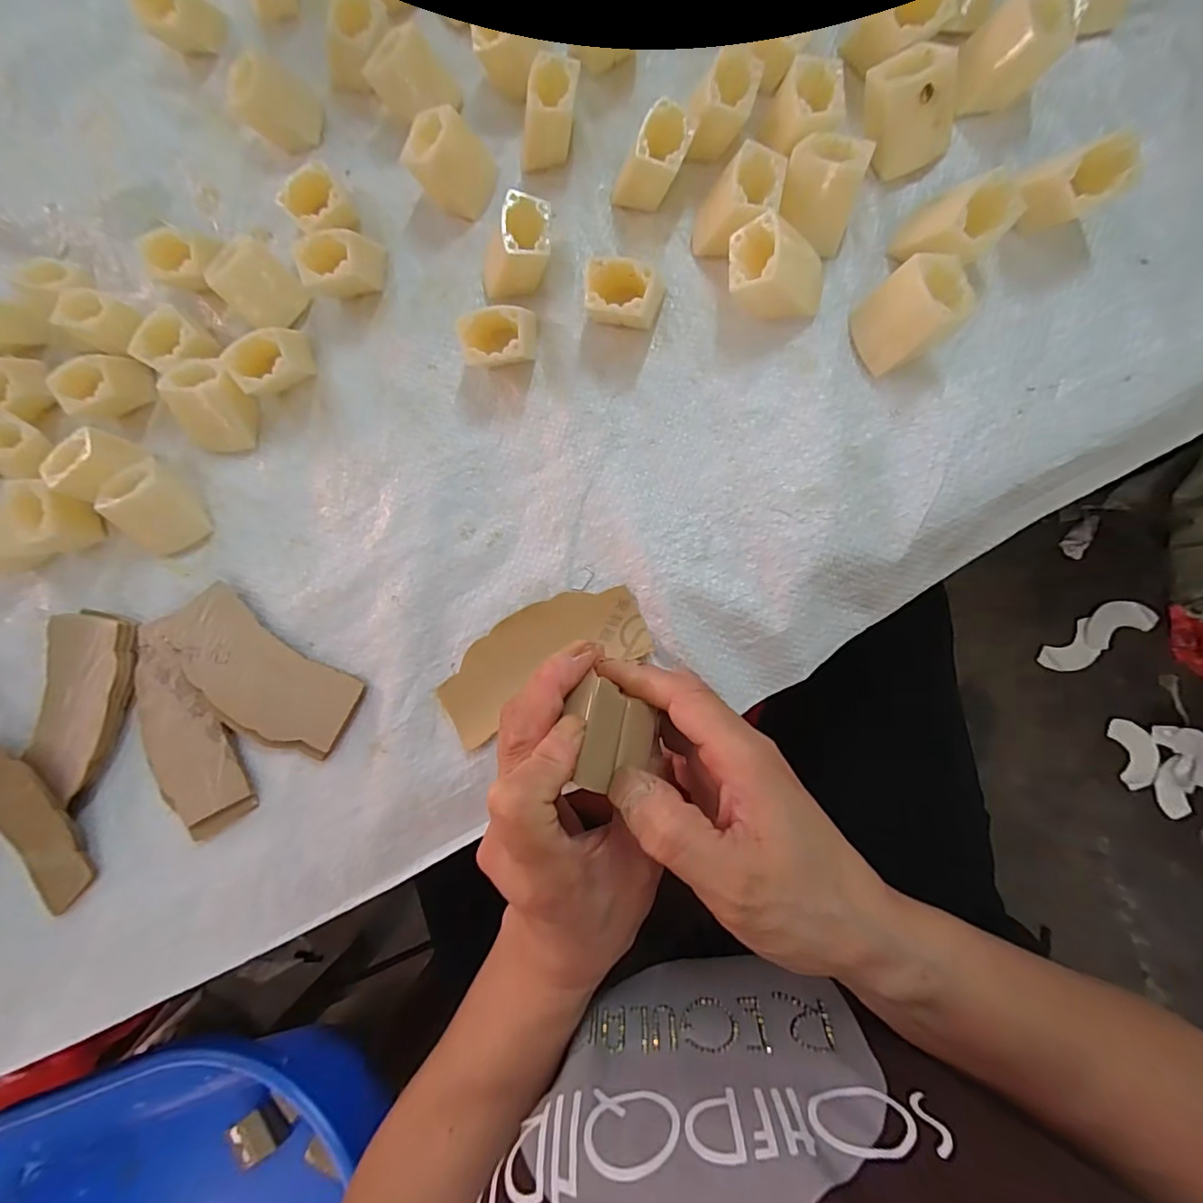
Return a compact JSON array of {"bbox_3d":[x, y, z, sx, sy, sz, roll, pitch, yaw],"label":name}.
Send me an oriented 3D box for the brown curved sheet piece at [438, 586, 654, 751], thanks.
[{"bbox_3d":[-0.032,0.028,0.277,0.111,0.006,0.048,-30,81,3],"label":"brown curved sheet piece"}]

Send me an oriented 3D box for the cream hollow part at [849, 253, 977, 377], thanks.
[{"bbox_3d":[0.149,-0.136,0.257,0.042,0.033,0.038,-18,82,5],"label":"cream hollow part"}]

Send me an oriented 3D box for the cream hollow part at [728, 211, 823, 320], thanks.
[{"bbox_3d":[0.087,-0.164,0.269,0.046,0.033,0.041,-1,83,7],"label":"cream hollow part"}]

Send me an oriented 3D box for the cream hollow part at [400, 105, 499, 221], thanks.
[{"bbox_3d":[-0.086,-0.247,0.305,0.039,0.031,0.041,-1,83,7],"label":"cream hollow part"}]

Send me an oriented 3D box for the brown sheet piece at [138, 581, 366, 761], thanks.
[{"bbox_3d":[-0.191,0.037,0.292,0.126,0.011,0.054,32,89,10],"label":"brown sheet piece"}]

